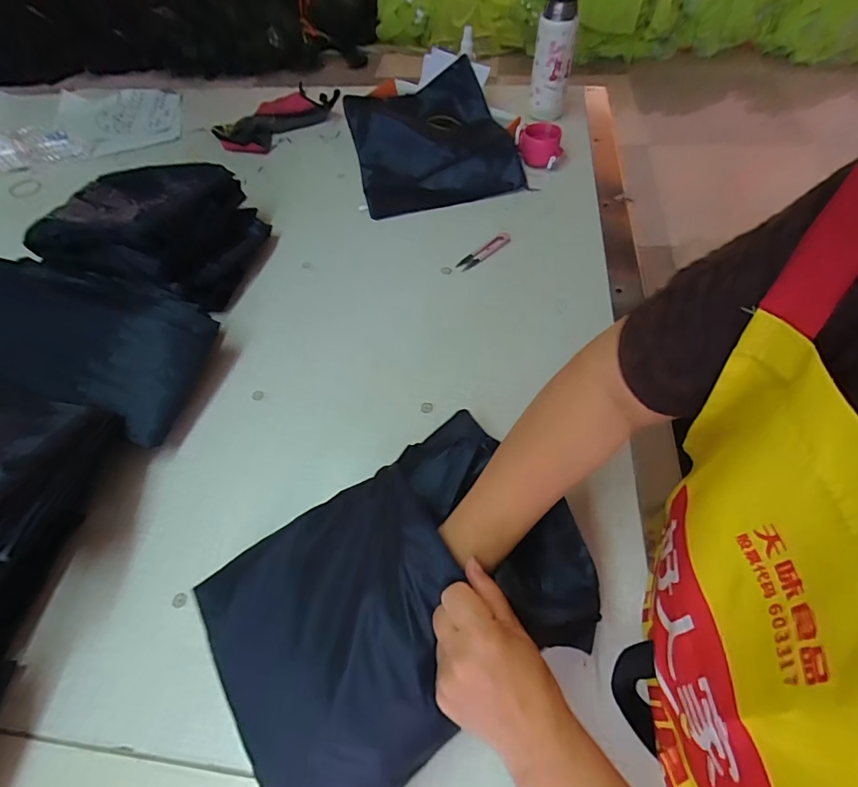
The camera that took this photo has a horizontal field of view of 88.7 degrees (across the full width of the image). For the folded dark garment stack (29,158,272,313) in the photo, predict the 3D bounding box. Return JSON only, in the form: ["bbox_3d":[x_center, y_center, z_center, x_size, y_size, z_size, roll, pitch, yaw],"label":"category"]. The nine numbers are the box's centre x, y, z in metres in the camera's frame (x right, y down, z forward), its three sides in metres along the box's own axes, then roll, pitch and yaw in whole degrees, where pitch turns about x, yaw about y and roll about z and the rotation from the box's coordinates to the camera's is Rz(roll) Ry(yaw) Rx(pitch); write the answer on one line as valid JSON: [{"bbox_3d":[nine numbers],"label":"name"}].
[{"bbox_3d":[-0.426,-0.258,0.672,0.299,0.115,0.229,15,60,13],"label":"folded dark garment stack"}]

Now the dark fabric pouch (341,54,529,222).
[{"bbox_3d":[-0.006,-0.484,0.827,0.279,0.052,0.353,-14,63,-8],"label":"dark fabric pouch"}]

